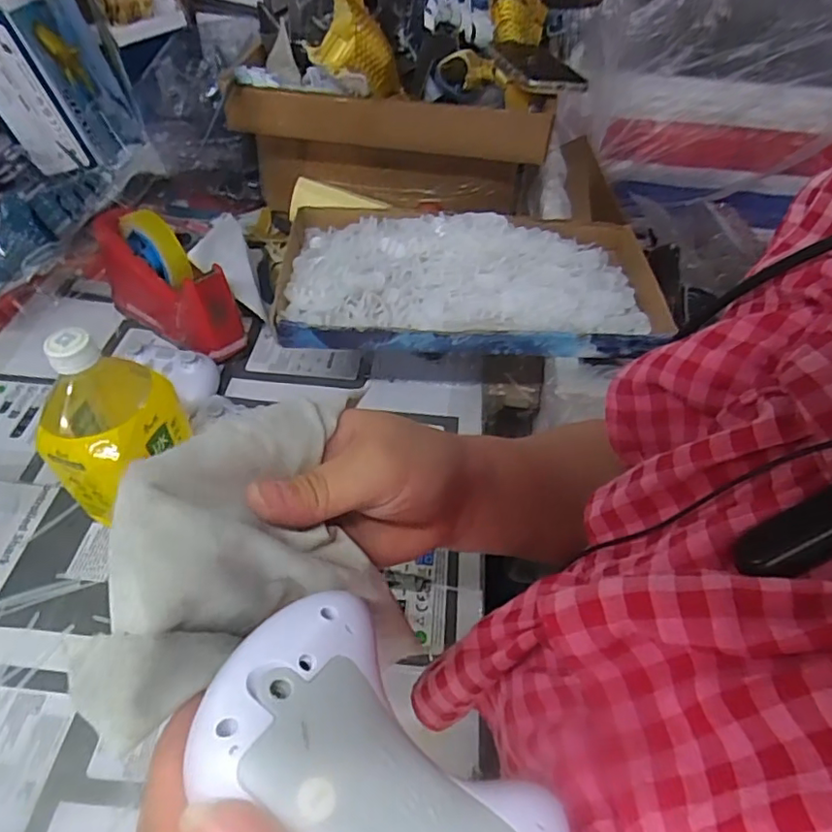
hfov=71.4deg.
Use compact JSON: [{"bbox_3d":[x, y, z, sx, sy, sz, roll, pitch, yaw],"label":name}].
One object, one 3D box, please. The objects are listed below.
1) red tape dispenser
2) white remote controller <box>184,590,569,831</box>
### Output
[{"bbox_3d":[-0.288,-0.155,0.663,0.197,0.122,0.062,31,54,22],"label":"red tape dispenser"},{"bbox_3d":[-0.014,0.108,0.161,0.107,0.038,0.063,42,32,11],"label":"white remote controller"}]

